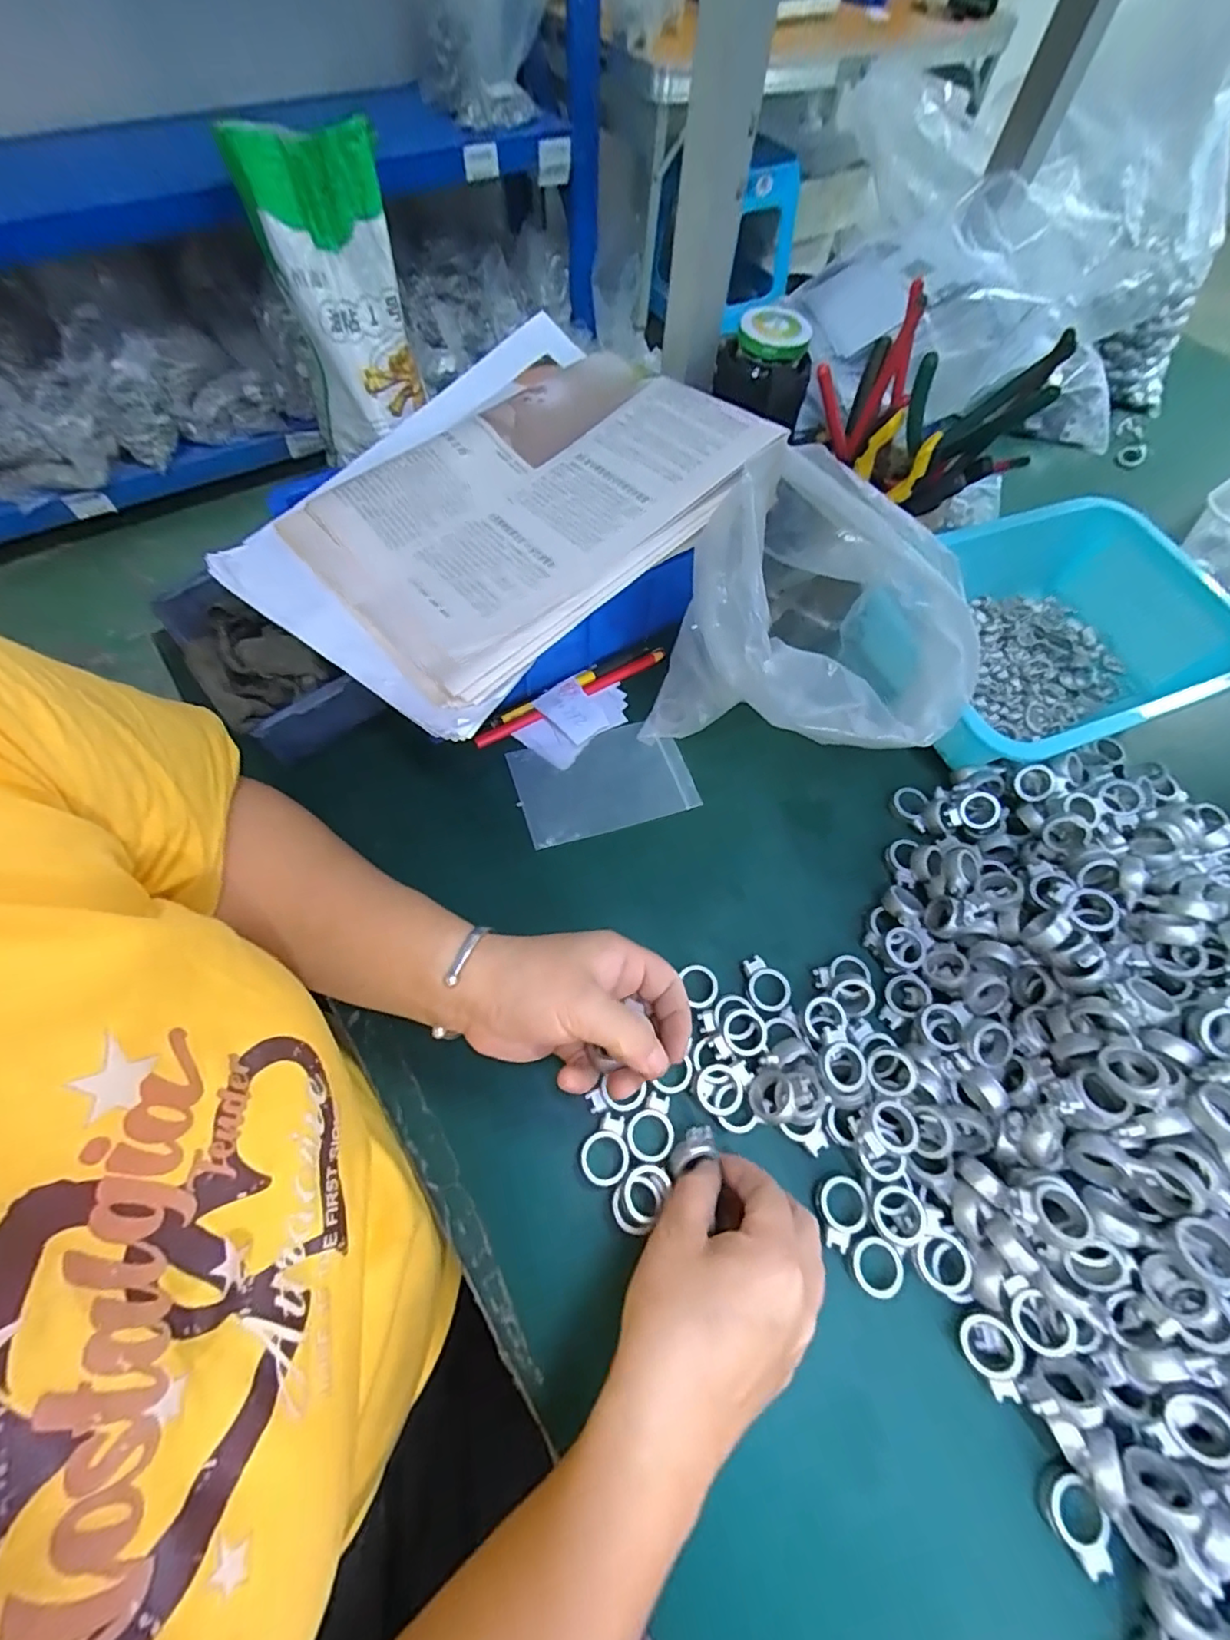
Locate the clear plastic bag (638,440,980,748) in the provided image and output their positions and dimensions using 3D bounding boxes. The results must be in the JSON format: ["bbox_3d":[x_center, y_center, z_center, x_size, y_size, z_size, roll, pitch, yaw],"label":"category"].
[{"bbox_3d":[0.123,-0.108,0.373,0.178,0.171,0.128,16,65,6],"label":"clear plastic bag"}]

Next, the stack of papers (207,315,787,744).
[{"bbox_3d":[-0.076,-0.211,0.391,0.312,0.022,0.245,-42,68,-11],"label":"stack of papers"}]

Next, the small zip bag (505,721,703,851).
[{"bbox_3d":[-0.008,-0.029,0.428,0.124,0.004,0.078,-14,66,-12],"label":"small zip bag"}]

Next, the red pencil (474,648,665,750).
[{"bbox_3d":[-0.031,-0.096,0.455,0.169,0.004,0.011,-29,86,-16],"label":"red pencil"}]

